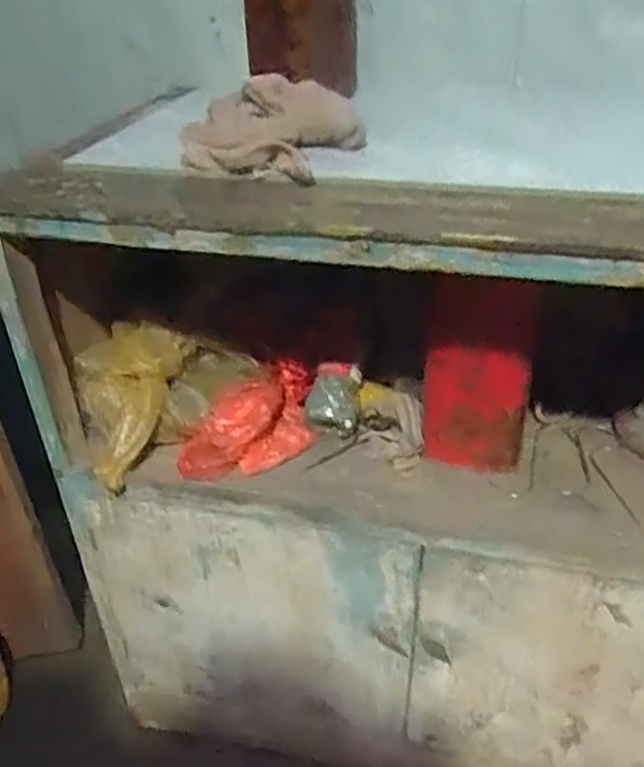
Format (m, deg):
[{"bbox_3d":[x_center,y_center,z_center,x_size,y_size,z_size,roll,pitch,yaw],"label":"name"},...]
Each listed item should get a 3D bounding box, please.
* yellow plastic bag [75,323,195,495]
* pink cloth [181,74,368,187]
[{"bbox_3d":[-0.223,0.017,0.852,0.138,0.139,0.122,-12,36,-13],"label":"yellow plastic bag"},{"bbox_3d":[-0.048,-0.263,0.721,0.163,0.066,0.162,9,37,16],"label":"pink cloth"}]

